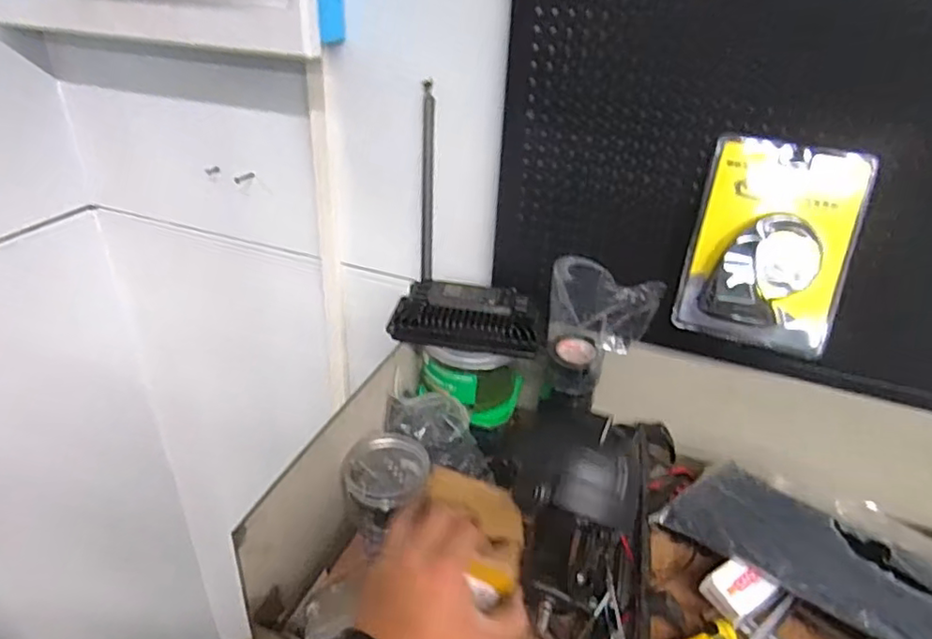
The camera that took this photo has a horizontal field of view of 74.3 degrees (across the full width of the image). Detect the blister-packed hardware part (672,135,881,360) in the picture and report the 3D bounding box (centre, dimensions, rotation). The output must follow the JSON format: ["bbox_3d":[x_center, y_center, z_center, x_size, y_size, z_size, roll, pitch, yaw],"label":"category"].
[{"bbox_3d":[0.280,-0.071,0.563,0.135,0.186,0.034,14,2,18],"label":"blister-packed hardware part"}]

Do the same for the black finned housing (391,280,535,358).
[{"bbox_3d":[0.004,-0.006,0.694,0.169,0.050,0.080,9,32,8],"label":"black finned housing"}]

